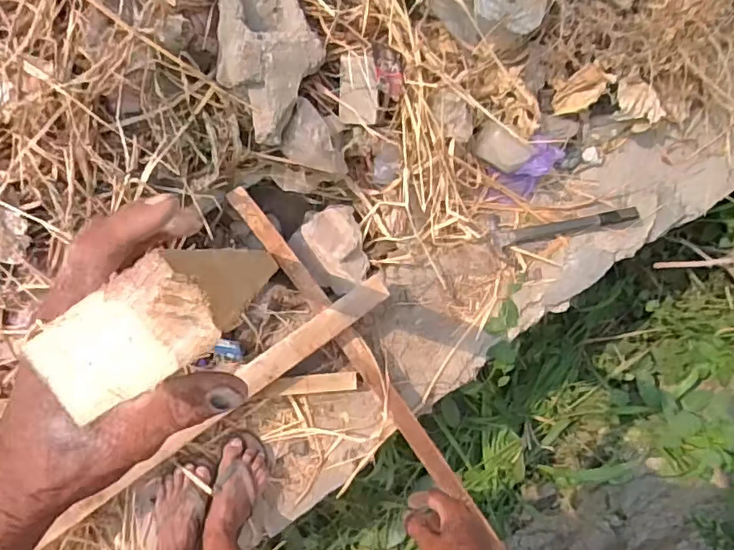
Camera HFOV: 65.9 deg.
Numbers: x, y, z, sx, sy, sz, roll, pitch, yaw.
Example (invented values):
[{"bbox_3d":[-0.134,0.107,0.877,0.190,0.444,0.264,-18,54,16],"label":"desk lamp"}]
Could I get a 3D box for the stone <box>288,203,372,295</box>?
[{"bbox_3d":[-0.069,-0.059,1.223,0.151,0.107,0.175,-35,97,-5],"label":"stone"}]

